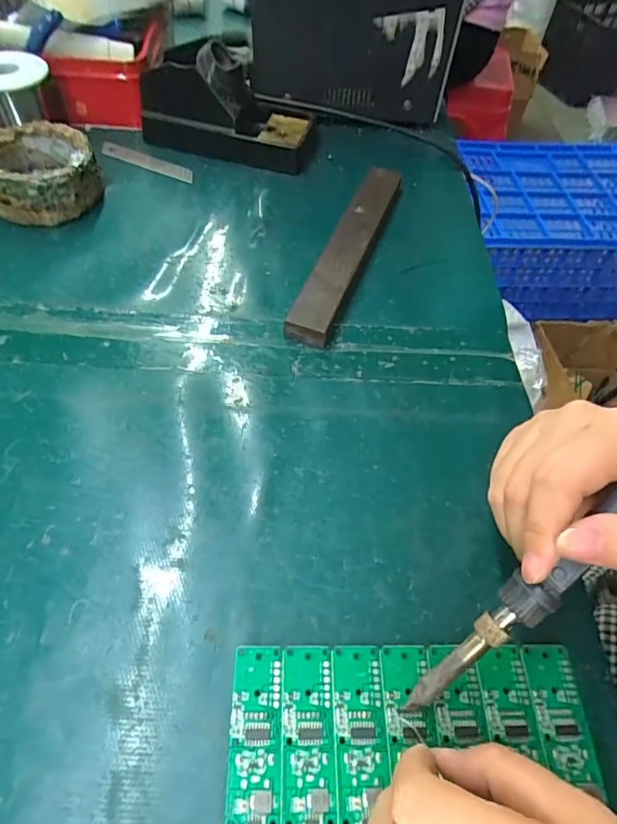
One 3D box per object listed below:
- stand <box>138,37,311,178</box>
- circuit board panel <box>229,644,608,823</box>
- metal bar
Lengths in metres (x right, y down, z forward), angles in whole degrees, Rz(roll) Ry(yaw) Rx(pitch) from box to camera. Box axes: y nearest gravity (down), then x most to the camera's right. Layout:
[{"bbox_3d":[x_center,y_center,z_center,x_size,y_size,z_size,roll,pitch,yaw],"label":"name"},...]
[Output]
[{"bbox_3d":[-0.069,-0.283,0.452,0.146,0.077,0.078,15,55,5],"label":"stand"},{"bbox_3d":[0.043,0.162,0.187,0.146,0.004,0.136,2,55,-4],"label":"circuit board panel"},{"bbox_3d":[0.035,-0.133,0.394,0.031,0.018,0.208,19,56,8],"label":"metal bar"}]

